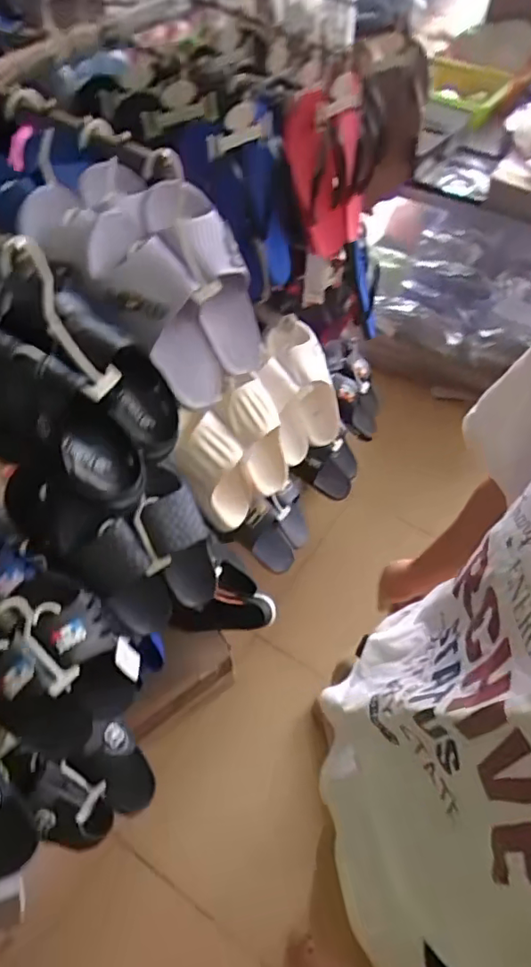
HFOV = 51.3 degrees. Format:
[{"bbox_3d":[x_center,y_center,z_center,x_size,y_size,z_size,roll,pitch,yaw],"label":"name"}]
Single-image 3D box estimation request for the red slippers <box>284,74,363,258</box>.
[{"bbox_3d":[0.102,-0.497,0.901,0.077,0.246,0.163,27,59,19],"label":"red slippers"}]

